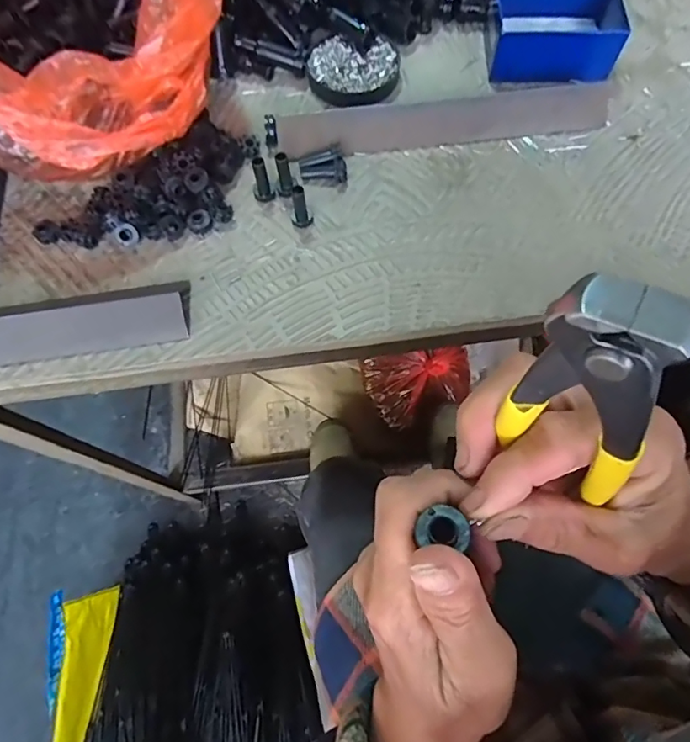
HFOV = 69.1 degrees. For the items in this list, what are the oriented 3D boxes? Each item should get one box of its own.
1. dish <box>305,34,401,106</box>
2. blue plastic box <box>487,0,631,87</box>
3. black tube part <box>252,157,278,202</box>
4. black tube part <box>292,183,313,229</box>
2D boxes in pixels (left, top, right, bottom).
[{"bbox_3d":[0.008,-0.277,0.460,0.082,0.013,0.072,6,69,4],"label":"dish"},{"bbox_3d":[0.188,-0.308,0.452,0.107,0.041,0.094,6,69,4],"label":"blue plastic box"},{"bbox_3d":[-0.067,-0.153,0.401,0.016,0.038,0.012,-27,70,-8],"label":"black tube part"},{"bbox_3d":[-0.034,-0.127,0.388,0.016,0.038,0.011,-13,69,-3],"label":"black tube part"}]

